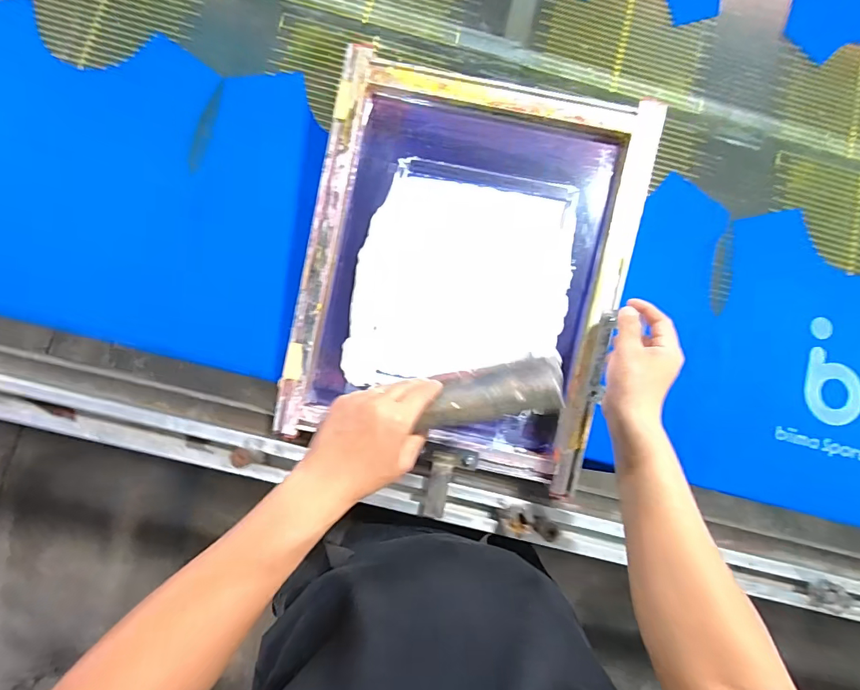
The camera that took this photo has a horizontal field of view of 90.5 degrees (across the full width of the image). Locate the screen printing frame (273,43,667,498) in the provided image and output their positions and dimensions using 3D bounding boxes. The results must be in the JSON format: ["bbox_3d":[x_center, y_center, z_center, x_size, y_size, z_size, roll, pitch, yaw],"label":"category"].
[{"bbox_3d":[0.041,-0.090,0.554,0.393,0.045,0.477,12,94,2],"label":"screen printing frame"}]

